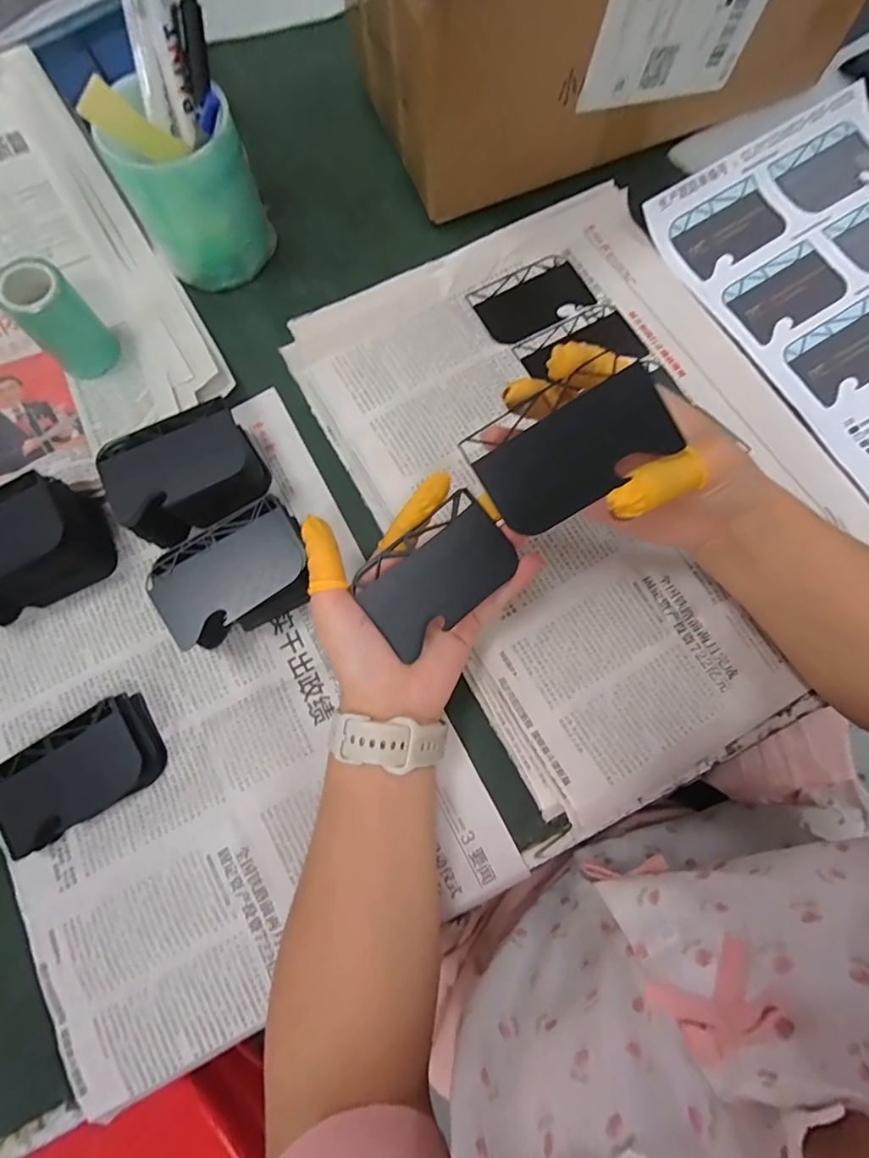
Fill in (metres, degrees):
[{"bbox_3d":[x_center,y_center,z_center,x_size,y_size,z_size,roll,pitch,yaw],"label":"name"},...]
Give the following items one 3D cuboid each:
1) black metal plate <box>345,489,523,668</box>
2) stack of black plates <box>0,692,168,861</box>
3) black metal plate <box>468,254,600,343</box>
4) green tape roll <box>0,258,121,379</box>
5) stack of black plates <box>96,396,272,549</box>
[{"bbox_3d":[0.001,-0.003,0.273,0.083,0.009,0.051,-39,79,-8],"label":"black metal plate"},{"bbox_3d":[-0.212,0.114,0.300,0.089,0.017,0.055,-32,79,-6],"label":"stack of black plates"},{"bbox_3d":[0.073,-0.213,0.383,0.084,0.004,0.052,-27,78,-5],"label":"black metal plate"},{"bbox_3d":[-0.250,-0.173,0.340,0.039,0.065,0.034,-33,79,-7],"label":"green tape roll"},{"bbox_3d":[-0.156,-0.063,0.322,0.087,0.044,0.067,-27,78,-5],"label":"stack of black plates"}]

